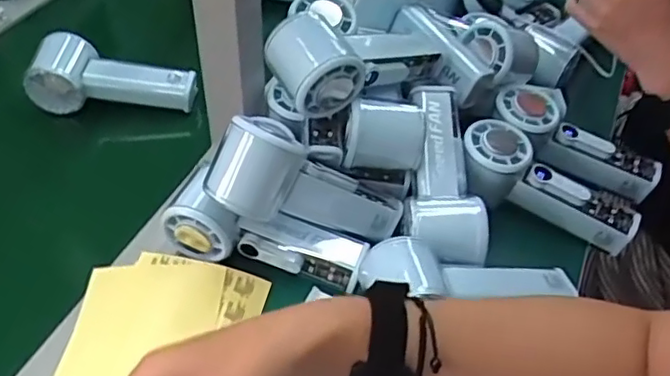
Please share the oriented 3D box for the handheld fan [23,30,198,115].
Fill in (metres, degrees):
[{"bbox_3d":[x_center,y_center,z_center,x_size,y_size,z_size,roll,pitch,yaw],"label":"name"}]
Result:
[{"bbox_3d":[-0.213,-0.102,0.605,0.150,0.058,0.047,8,45,-11],"label":"handheld fan"}]

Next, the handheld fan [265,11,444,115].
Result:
[{"bbox_3d":[0.019,-0.104,0.499,0.146,0.067,0.066,-14,46,-37],"label":"handheld fan"}]

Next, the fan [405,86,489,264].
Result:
[{"bbox_3d":[0.087,-0.012,0.505,0.062,0.042,0.154,1,64,-1],"label":"fan"}]

